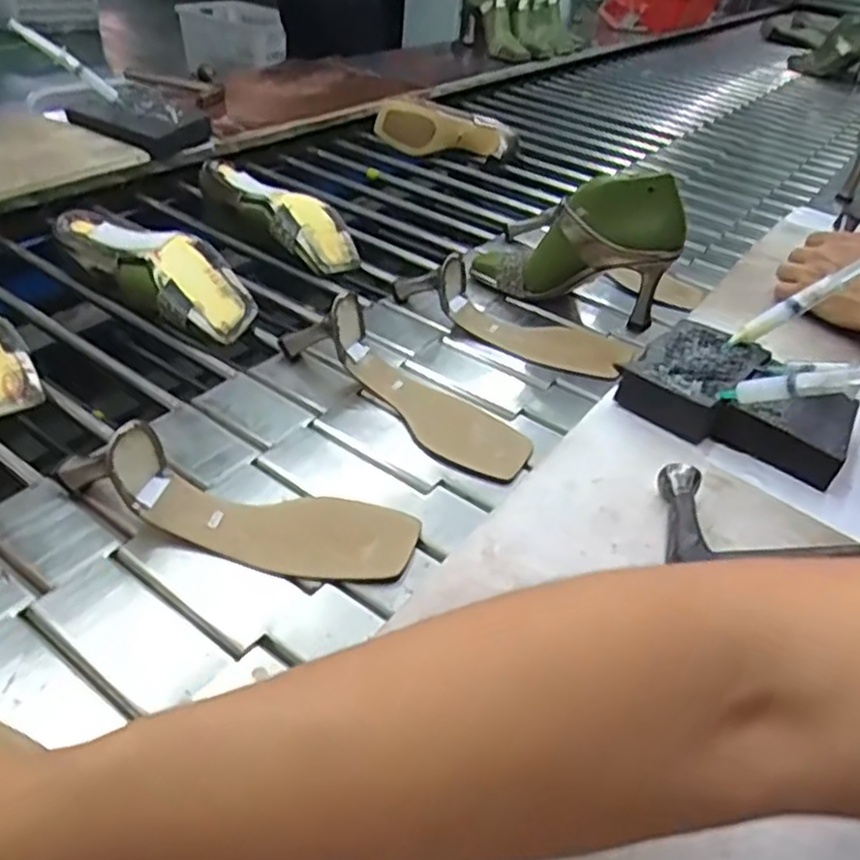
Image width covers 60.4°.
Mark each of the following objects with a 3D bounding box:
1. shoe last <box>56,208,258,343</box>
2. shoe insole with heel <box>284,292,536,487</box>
[{"bbox_3d":[-0.272,-0.161,0.738,0.220,0.071,0.079,29,43,26],"label":"shoe last"},{"bbox_3d":[-0.011,-0.047,0.638,0.242,0.065,0.080,33,45,30],"label":"shoe insole with heel"}]

